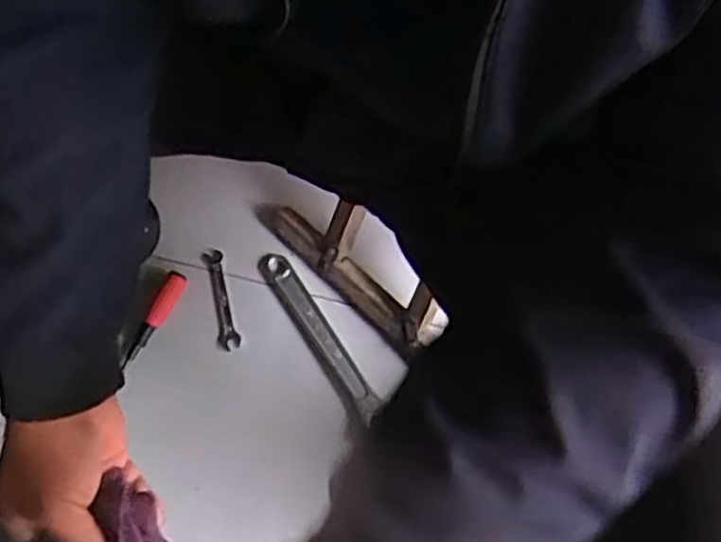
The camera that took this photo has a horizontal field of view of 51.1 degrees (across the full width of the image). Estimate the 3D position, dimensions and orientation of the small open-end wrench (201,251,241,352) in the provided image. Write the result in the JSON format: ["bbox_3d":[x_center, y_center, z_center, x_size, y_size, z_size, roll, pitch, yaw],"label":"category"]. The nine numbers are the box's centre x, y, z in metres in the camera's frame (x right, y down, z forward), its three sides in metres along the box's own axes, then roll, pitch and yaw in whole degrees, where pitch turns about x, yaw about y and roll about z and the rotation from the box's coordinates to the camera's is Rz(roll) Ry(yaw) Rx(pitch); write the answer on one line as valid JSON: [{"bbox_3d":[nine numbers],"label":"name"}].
[{"bbox_3d":[-0.164,0.034,0.875,0.026,0.007,0.117,-14,73,-5],"label":"small open-end wrench"}]

